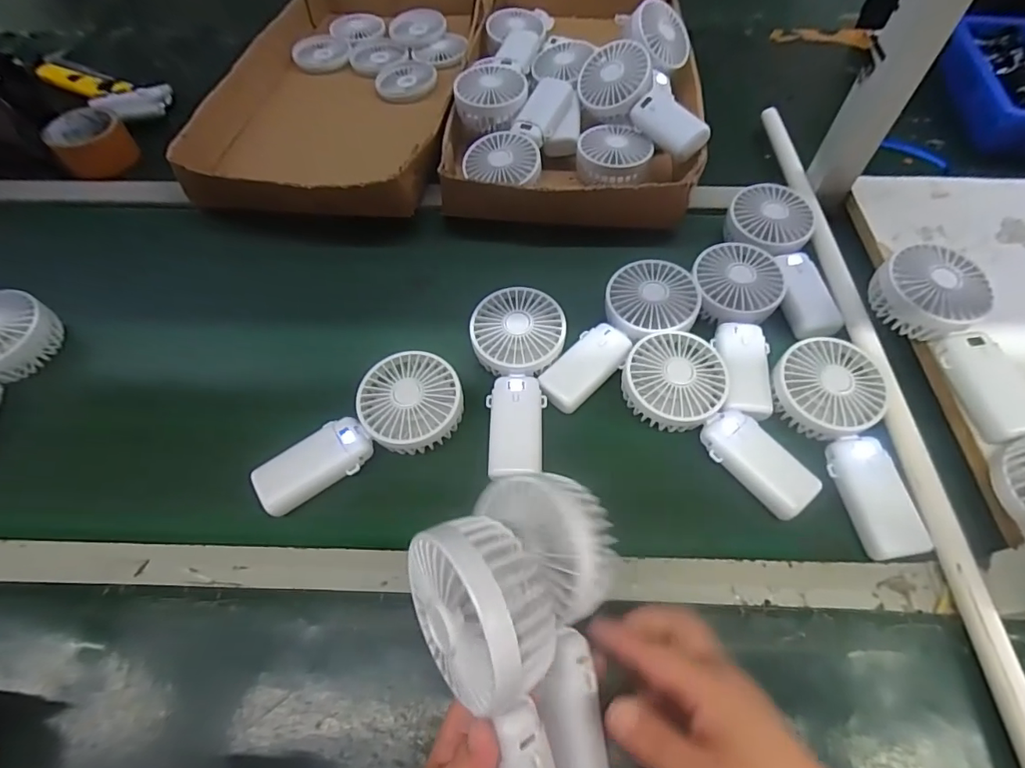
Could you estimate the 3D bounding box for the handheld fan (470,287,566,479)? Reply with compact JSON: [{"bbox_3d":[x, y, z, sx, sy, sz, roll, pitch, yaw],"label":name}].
[{"bbox_3d":[0.004,-0.006,0.461,0.083,0.042,0.174,0,58,3],"label":"handheld fan"}]

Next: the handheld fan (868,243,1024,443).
[{"bbox_3d":[0.389,-0.039,0.435,0.083,0.053,0.176,-14,58,-6],"label":"handheld fan"}]

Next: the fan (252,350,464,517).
[{"bbox_3d":[-0.132,0.034,0.434,0.178,0.031,0.086,-23,59,-11],"label":"fan"}]

